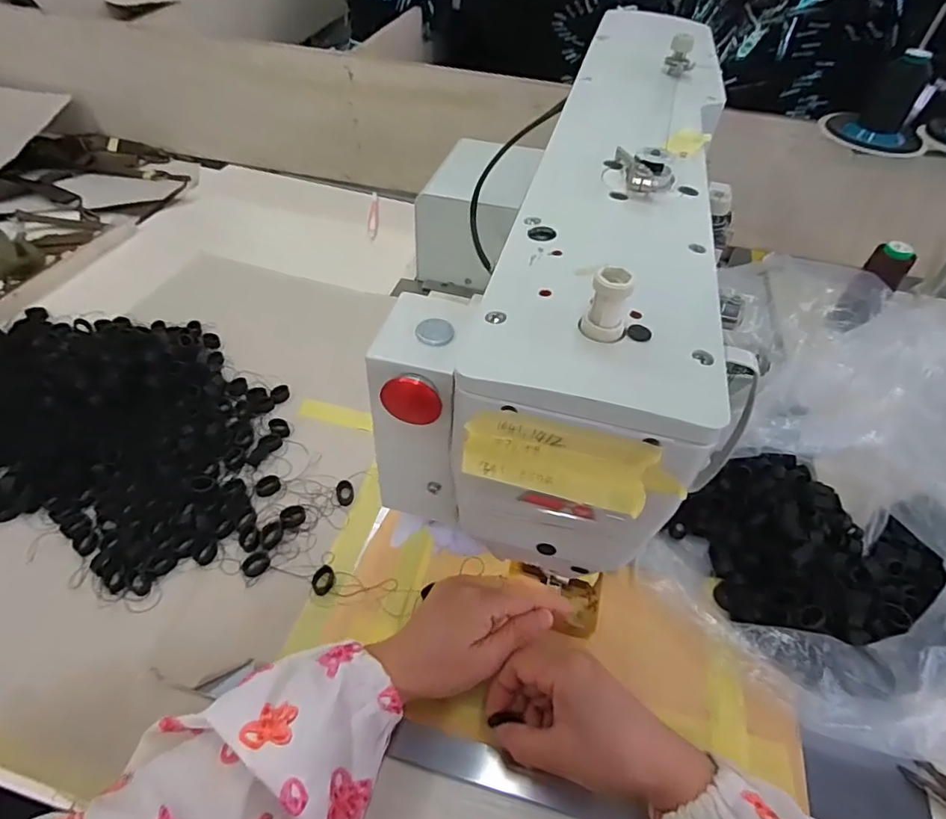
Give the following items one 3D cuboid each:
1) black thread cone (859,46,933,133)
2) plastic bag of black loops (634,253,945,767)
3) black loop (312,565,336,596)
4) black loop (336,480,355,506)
[{"bbox_3d":[0.513,-0.384,0.657,0.052,0.082,0.053,33,54,23],"label":"black thread cone"},{"bbox_3d":[0.299,0.069,0.413,0.263,0.137,0.304,17,49,10],"label":"plastic bag of black loops"},{"bbox_3d":[-0.115,0.132,0.418,0.015,0.005,0.023,8,48,2],"label":"black loop"},{"bbox_3d":[-0.111,0.073,0.471,0.015,0.013,0.020,-18,52,-19],"label":"black loop"}]

